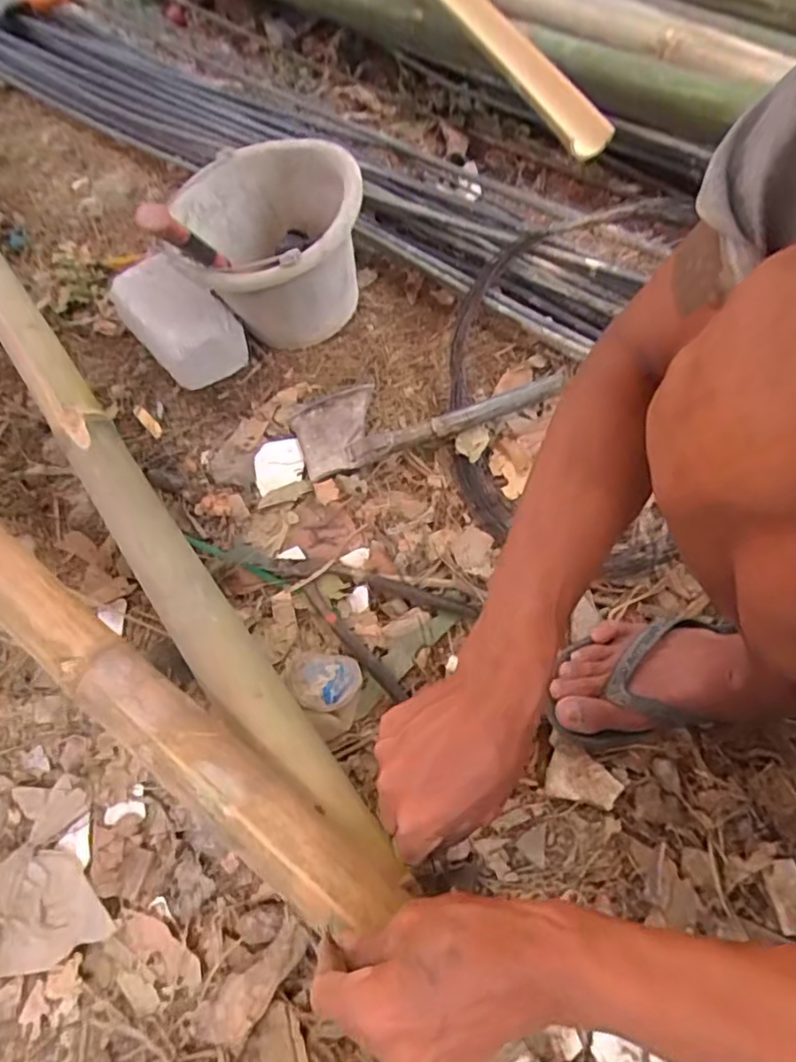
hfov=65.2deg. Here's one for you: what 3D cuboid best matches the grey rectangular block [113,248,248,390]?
[{"bbox_3d":[-0.304,-0.286,0.841,0.109,0.079,0.214,-40,65,-17],"label":"grey rectangular block"}]

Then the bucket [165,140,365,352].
[{"bbox_3d":[-0.155,-0.355,0.805,0.222,0.178,0.248,-6,60,1],"label":"bucket"}]

